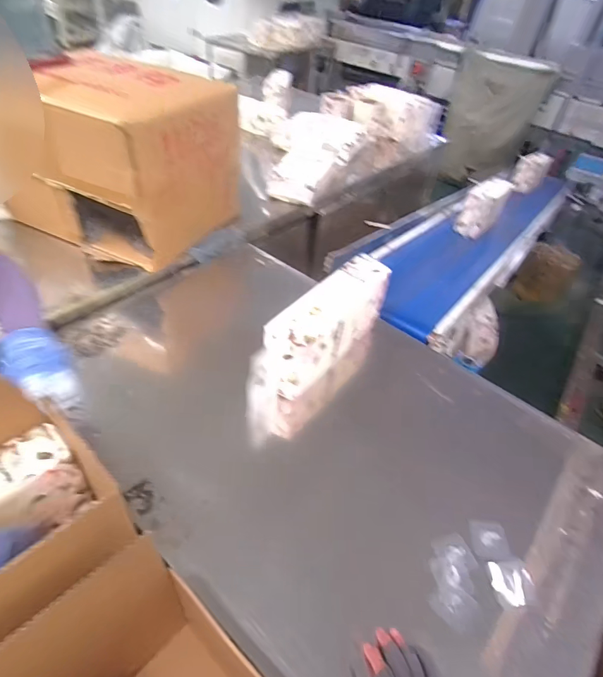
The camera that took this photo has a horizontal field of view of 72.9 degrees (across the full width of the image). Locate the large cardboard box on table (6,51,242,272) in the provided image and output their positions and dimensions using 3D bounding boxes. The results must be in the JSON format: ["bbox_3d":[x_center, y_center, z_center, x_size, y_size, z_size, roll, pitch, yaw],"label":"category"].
[{"bbox_3d":[-0.441,-0.473,1.092,0.403,0.371,0.417,18,45,10],"label":"large cardboard box on table"}]

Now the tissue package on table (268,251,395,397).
[{"bbox_3d":[0.052,-0.028,0.905,0.092,0.160,0.377,33,50,23],"label":"tissue package on table"}]

